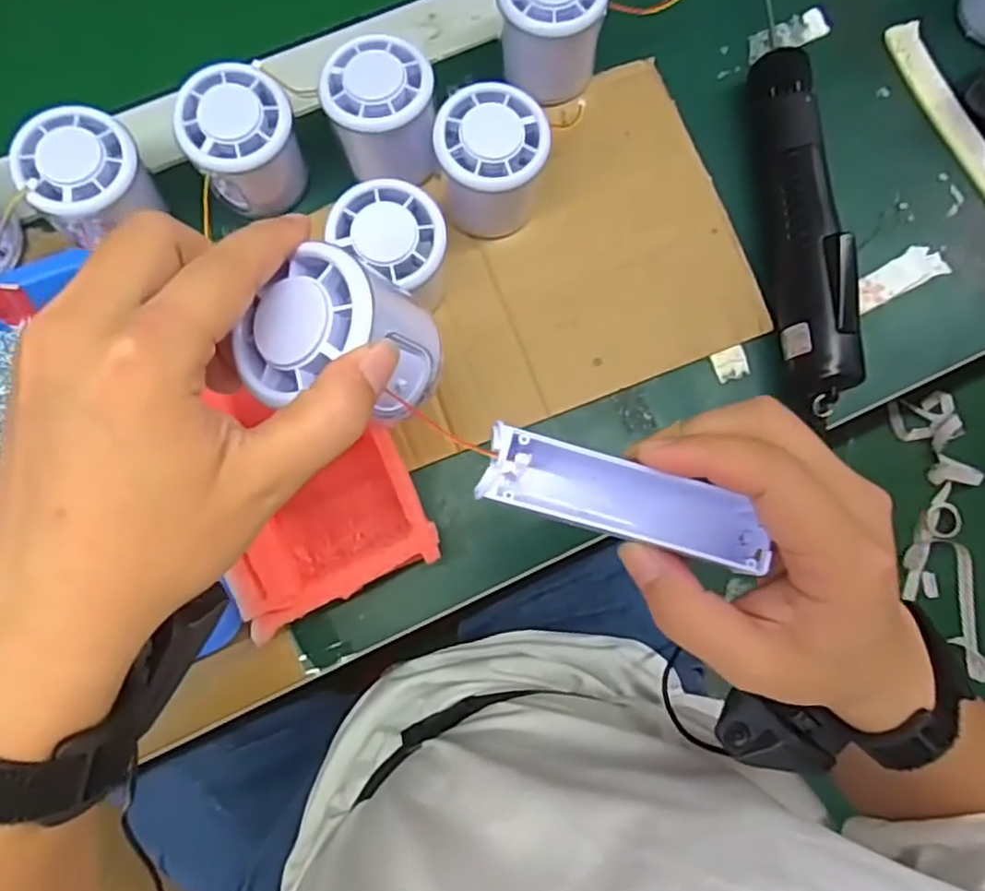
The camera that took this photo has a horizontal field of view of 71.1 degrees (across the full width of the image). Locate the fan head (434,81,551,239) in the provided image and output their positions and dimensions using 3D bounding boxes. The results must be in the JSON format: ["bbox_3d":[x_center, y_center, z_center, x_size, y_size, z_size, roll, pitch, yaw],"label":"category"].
[{"bbox_3d":[-0.002,-0.148,0.362,0.055,0.054,0.059,0,82,-3],"label":"fan head"}]

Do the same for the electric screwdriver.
[{"bbox_3d":[0.170,-0.122,0.379,0.031,0.044,0.199,-4,82,-4],"label":"electric screwdriver"}]

